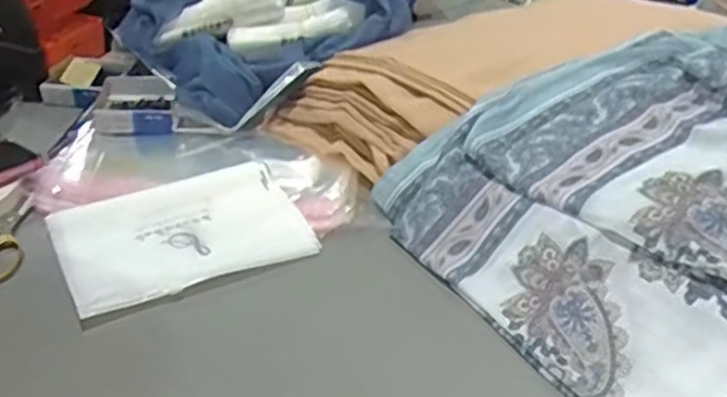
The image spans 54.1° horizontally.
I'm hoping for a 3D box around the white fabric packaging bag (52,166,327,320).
[{"bbox_3d":[-0.182,0.029,0.714,0.229,0.011,0.176,-15,36,-24],"label":"white fabric packaging bag"}]

